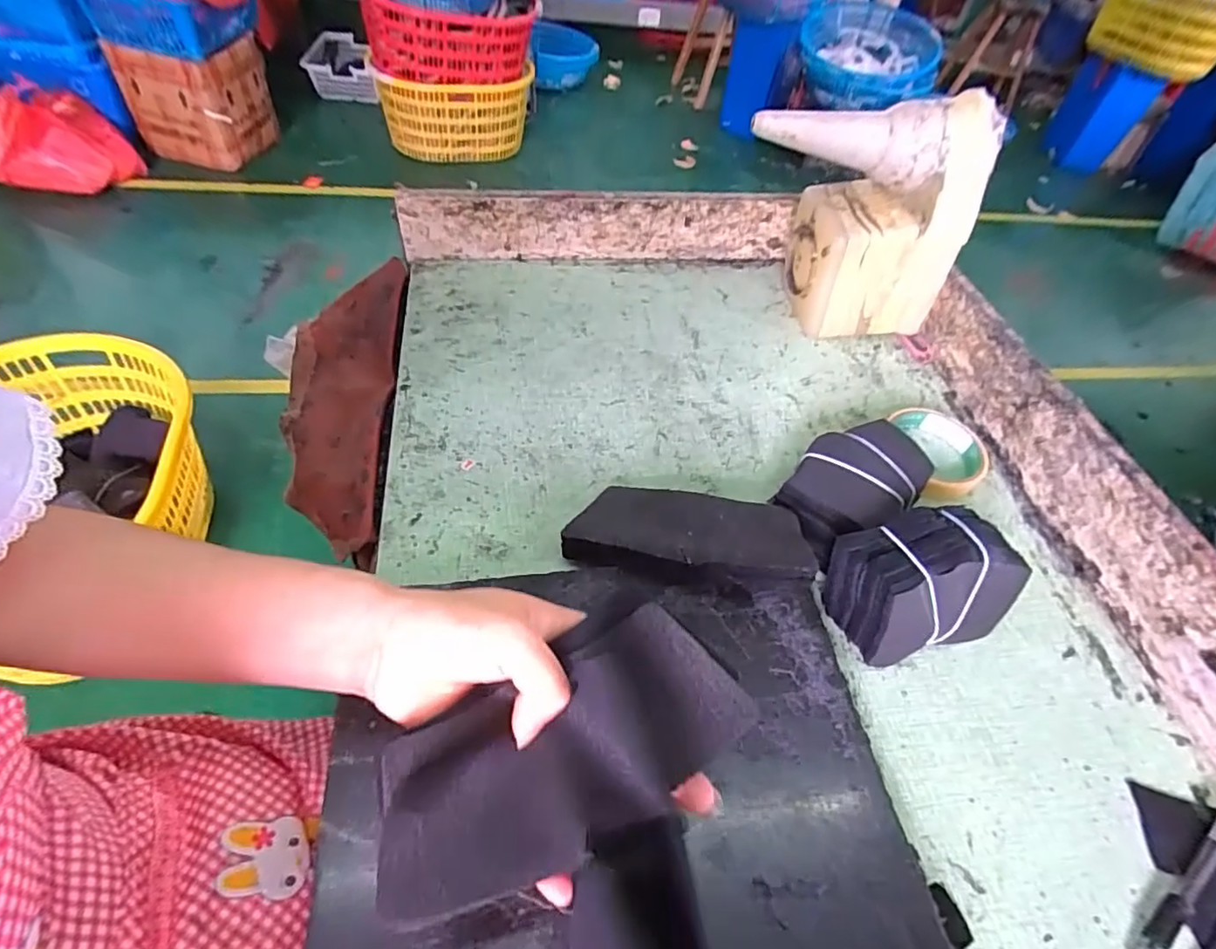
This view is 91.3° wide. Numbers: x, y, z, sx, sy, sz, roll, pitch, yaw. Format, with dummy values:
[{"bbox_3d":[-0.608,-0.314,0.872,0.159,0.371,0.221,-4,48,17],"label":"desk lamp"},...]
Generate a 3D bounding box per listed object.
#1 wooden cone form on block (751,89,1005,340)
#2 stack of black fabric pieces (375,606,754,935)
[{"bbox_3d":[0.222,-0.234,0.556,0.204,0.204,0.090,7,51,-2],"label":"wooden cone form on block"},{"bbox_3d":[-0.020,0.117,0.248,0.156,0.012,0.070,-24,71,-15],"label":"stack of black fabric pieces"}]

